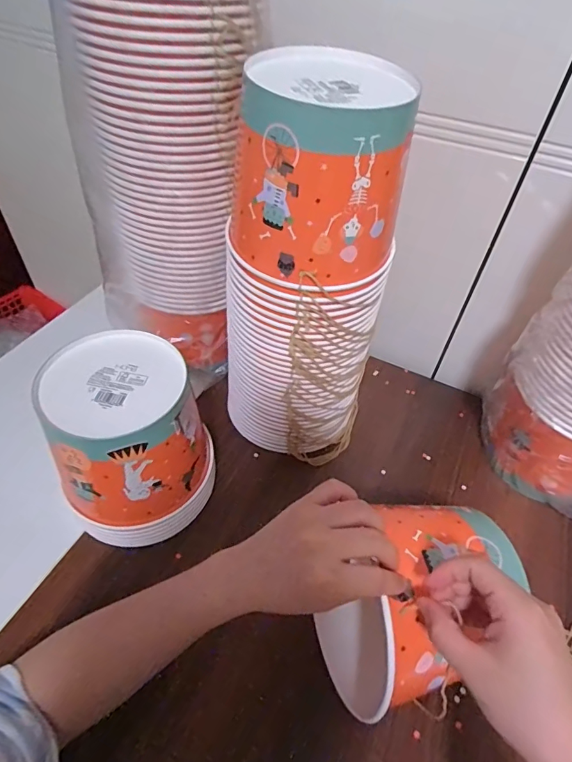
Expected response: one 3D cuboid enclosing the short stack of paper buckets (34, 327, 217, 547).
[{"bbox_3d":[-0.151,0.064,0.463,0.133,0.181,0.139,-12,50,-14],"label":"short stack of paper buckets"}]

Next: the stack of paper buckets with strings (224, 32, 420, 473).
[{"bbox_3d":[0.019,-0.087,0.467,0.153,0.398,0.139,12,49,7],"label":"stack of paper buckets with strings"}]

